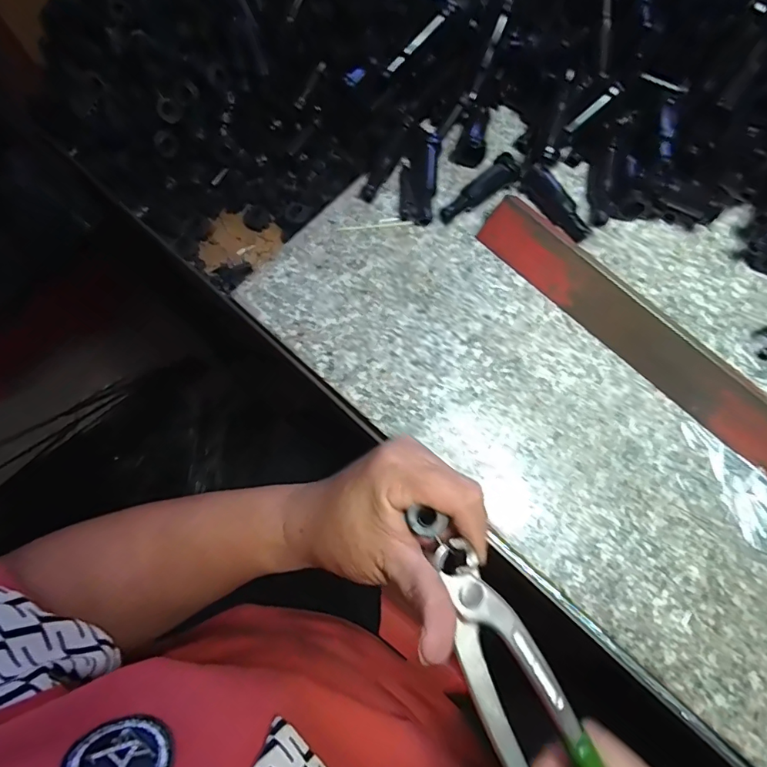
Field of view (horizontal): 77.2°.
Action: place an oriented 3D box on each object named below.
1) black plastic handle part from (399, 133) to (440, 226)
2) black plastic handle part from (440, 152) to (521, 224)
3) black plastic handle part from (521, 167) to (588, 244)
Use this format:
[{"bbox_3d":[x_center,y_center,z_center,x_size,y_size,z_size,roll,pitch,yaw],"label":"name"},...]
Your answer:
[{"bbox_3d":[0.028,-0.157,0.363,0.027,0.018,0.069,10,75,1],"label":"black plastic handle part"},{"bbox_3d":[0.072,-0.145,0.362,0.068,0.012,0.020,-38,79,2],"label":"black plastic handle part"},{"bbox_3d":[0.129,-0.134,0.354,0.016,0.020,0.063,-37,79,-11],"label":"black plastic handle part"}]

